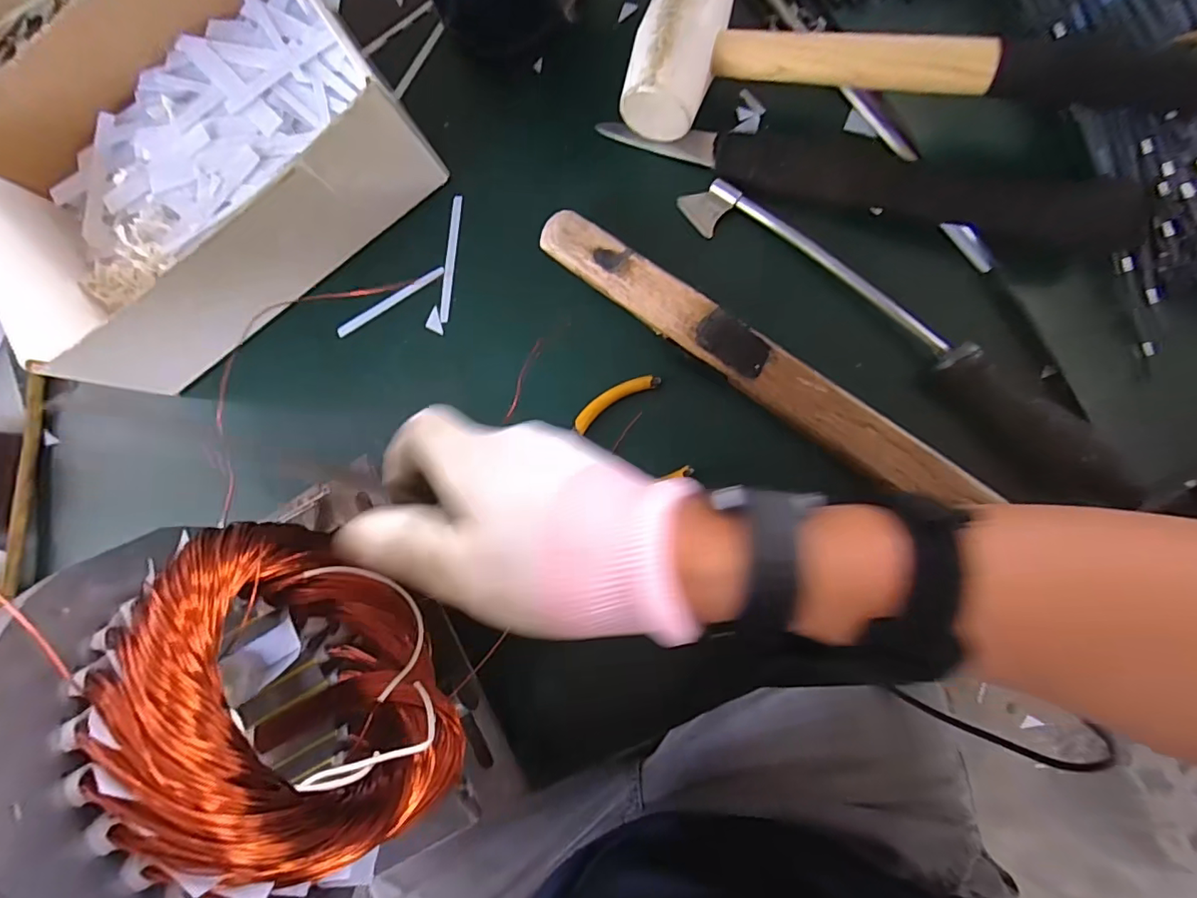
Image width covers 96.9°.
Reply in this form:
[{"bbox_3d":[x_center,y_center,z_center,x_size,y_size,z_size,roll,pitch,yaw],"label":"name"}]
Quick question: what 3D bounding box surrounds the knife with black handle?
[{"bbox_3d":[0.133,-0.143,0.284,0.267,0.021,0.033,15,89,10],"label":"knife with black handle"}]

